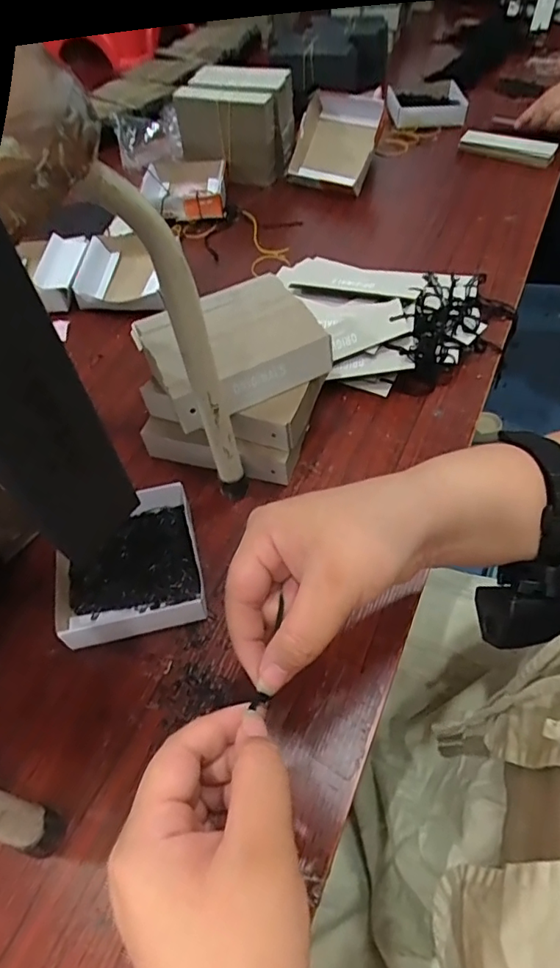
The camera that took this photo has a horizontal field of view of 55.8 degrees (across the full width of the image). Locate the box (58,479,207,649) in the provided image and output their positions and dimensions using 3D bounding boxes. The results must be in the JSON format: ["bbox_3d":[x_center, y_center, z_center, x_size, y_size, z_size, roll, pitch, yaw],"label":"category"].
[{"bbox_3d":[-0.113,0.059,0.390,0.101,0.027,0.109,-13,54,-7],"label":"box"}]

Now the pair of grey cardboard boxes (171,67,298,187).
[{"bbox_3d":[-0.058,-0.501,0.734,0.142,0.100,0.095,15,56,14],"label":"pair of grey cardboard boxes"}]

